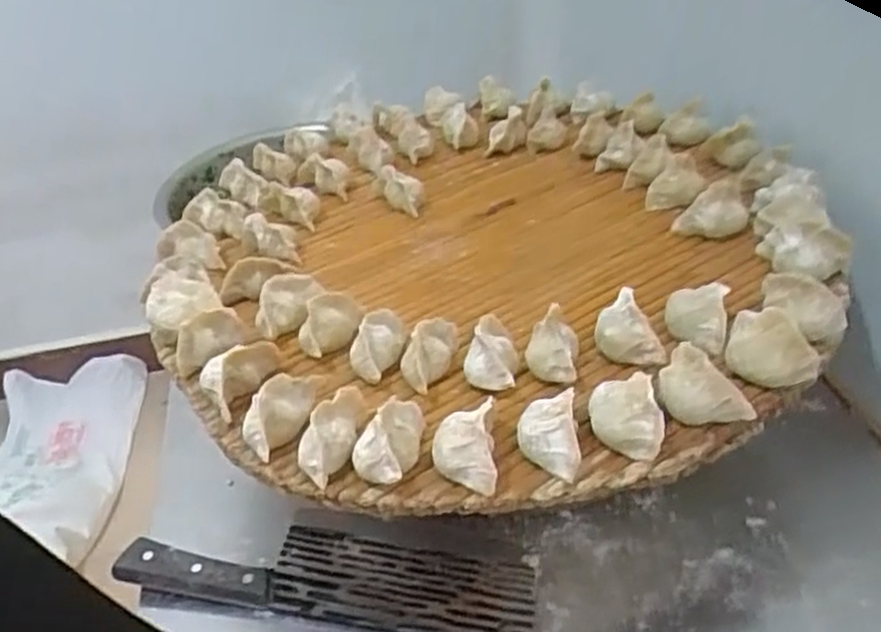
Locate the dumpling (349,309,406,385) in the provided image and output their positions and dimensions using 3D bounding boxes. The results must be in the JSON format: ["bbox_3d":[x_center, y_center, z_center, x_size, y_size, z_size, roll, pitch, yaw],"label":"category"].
[{"bbox_3d":[-0.040,0.017,0.505,0.026,0.032,0.049,12,40,26],"label":"dumpling"}]

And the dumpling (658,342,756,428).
[{"bbox_3d":[0.147,0.041,0.444,0.026,0.037,0.053,-32,42,-31],"label":"dumpling"}]

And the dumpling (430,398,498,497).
[{"bbox_3d":[0.013,0.073,0.430,0.034,0.034,0.033,-8,35,-2],"label":"dumpling"}]

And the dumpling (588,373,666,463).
[{"bbox_3d":[0.104,0.055,0.439,0.039,0.032,0.036,1,35,11],"label":"dumpling"}]

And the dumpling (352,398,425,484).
[{"bbox_3d":[-0.027,0.064,0.437,0.032,0.032,0.054,9,37,21],"label":"dumpling"}]

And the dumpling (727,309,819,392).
[{"bbox_3d":[0.197,0.021,0.467,0.050,0.039,0.031,18,42,31],"label":"dumpling"}]

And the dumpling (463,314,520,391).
[{"bbox_3d":[0.031,0.022,0.483,0.030,0.030,0.036,4,36,15],"label":"dumpling"}]

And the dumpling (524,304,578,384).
[{"bbox_3d":[0.069,0.018,0.485,0.030,0.033,0.033,2,36,12],"label":"dumpling"}]

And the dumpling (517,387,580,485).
[{"bbox_3d":[0.060,0.065,0.434,0.032,0.032,0.041,-2,35,7],"label":"dumpling"}]

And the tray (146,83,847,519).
[{"bbox_3d":[0.038,-0.059,0.608,0.473,0.052,0.477,-5,35,4],"label":"tray"}]

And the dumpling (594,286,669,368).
[{"bbox_3d":[0.116,0.009,0.491,0.027,0.032,0.047,-20,37,-18],"label":"dumpling"}]

